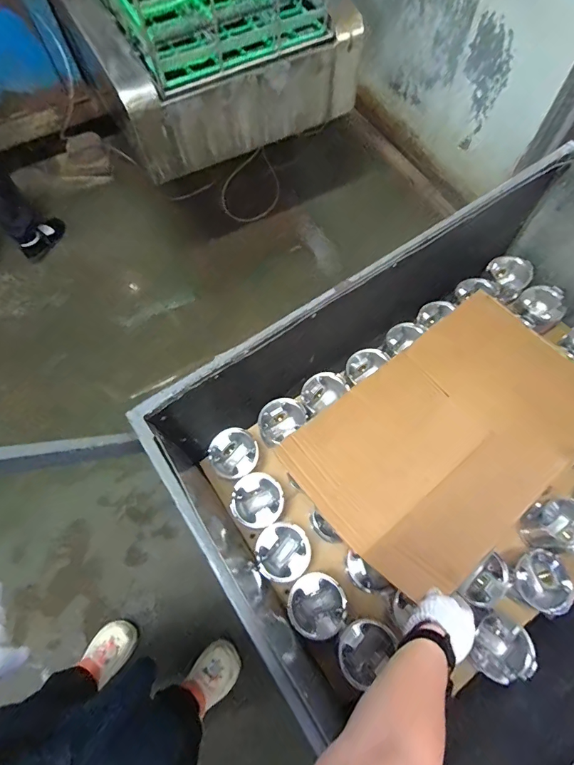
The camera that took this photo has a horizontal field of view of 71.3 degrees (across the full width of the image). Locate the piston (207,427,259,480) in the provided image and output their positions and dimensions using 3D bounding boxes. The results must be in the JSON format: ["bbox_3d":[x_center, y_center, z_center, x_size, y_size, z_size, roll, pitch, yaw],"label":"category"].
[{"bbox_3d":[-0.121,0.168,0.930,0.111,0.061,0.112,0,68,-1],"label":"piston"}]

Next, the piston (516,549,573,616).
[{"bbox_3d":[0.517,0.400,0.810,0.107,0.074,0.111,0,68,-1],"label":"piston"}]

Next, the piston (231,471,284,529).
[{"bbox_3d":[-0.065,0.266,0.896,0.109,0.099,0.107,0,68,-1],"label":"piston"}]

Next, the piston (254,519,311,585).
[{"bbox_3d":[-0.009,0.357,0.846,0.108,0.081,0.111,38,72,13],"label":"piston"}]

